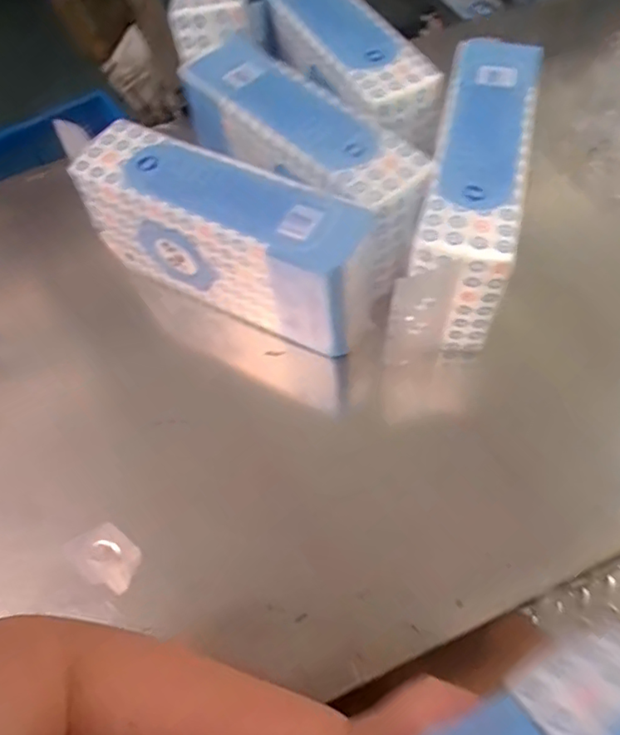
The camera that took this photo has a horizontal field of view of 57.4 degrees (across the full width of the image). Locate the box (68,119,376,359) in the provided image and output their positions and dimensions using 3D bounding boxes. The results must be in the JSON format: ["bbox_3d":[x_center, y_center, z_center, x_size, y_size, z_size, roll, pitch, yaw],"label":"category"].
[{"bbox_3d":[-0.090,-0.147,0.640,0.320,0.147,0.096,24,65,17],"label":"box"}]

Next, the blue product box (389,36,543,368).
[{"bbox_3d":[0.177,-0.182,0.637,0.094,0.174,0.334,13,62,11],"label":"blue product box"}]

